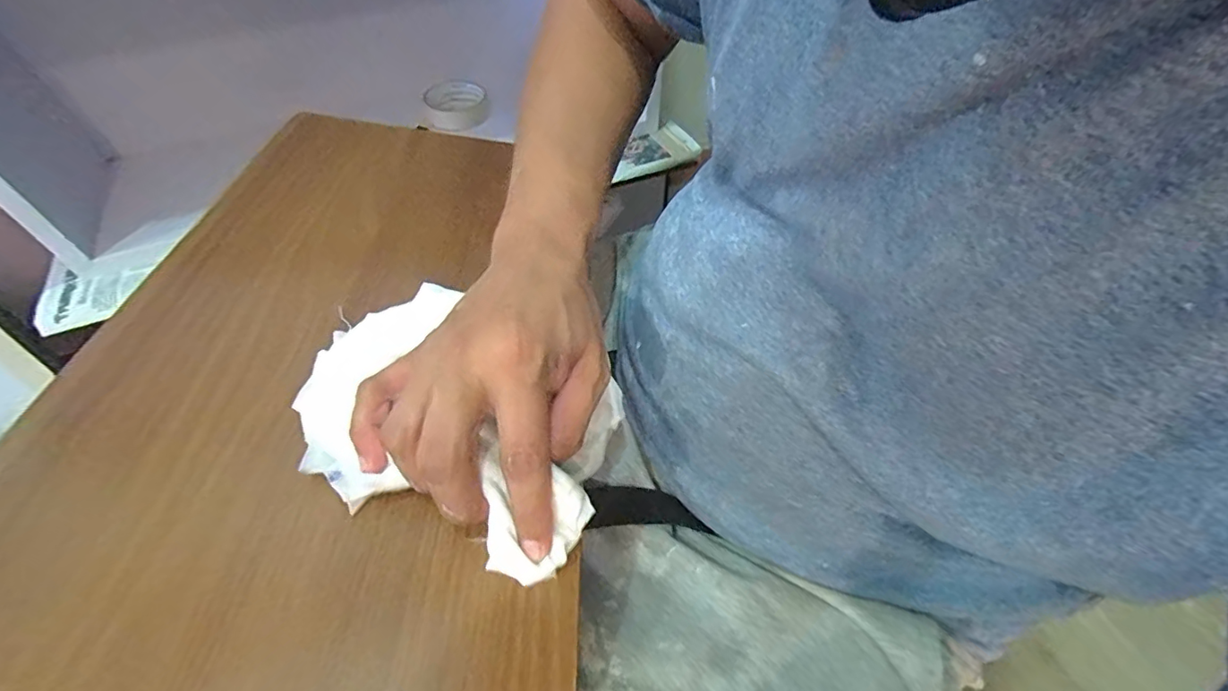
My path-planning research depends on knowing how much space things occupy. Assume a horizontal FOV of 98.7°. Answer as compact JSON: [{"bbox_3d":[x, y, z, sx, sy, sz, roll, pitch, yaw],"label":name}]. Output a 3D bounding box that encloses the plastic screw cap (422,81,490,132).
[{"bbox_3d":[-0.213,-0.326,0.716,0.081,0.023,0.098,-15,54,-11],"label":"plastic screw cap"}]

